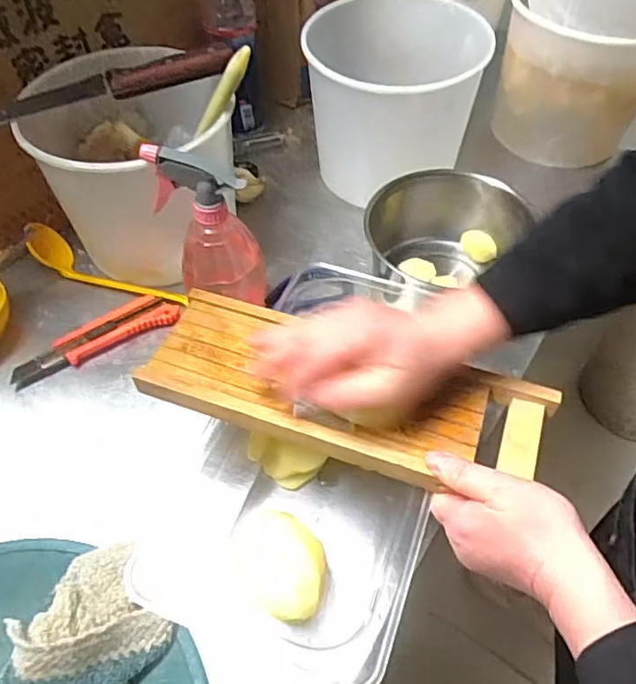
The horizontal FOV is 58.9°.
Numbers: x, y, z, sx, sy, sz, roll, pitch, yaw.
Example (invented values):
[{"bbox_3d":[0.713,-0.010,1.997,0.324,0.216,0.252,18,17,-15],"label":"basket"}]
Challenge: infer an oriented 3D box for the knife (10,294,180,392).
[{"bbox_3d":[-0.233,-0.005,0.591,0.173,0.015,0.045,-29,59,-20],"label":"knife"}]

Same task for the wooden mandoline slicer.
[{"bbox_3d":[0.017,0.037,0.427,0.296,0.022,0.108,13,54,10],"label":"wooden mandoline slicer"}]

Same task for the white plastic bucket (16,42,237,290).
[{"bbox_3d":[-0.190,-0.187,0.621,0.202,0.176,0.208,-2,53,-2],"label":"white plastic bucket"}]

